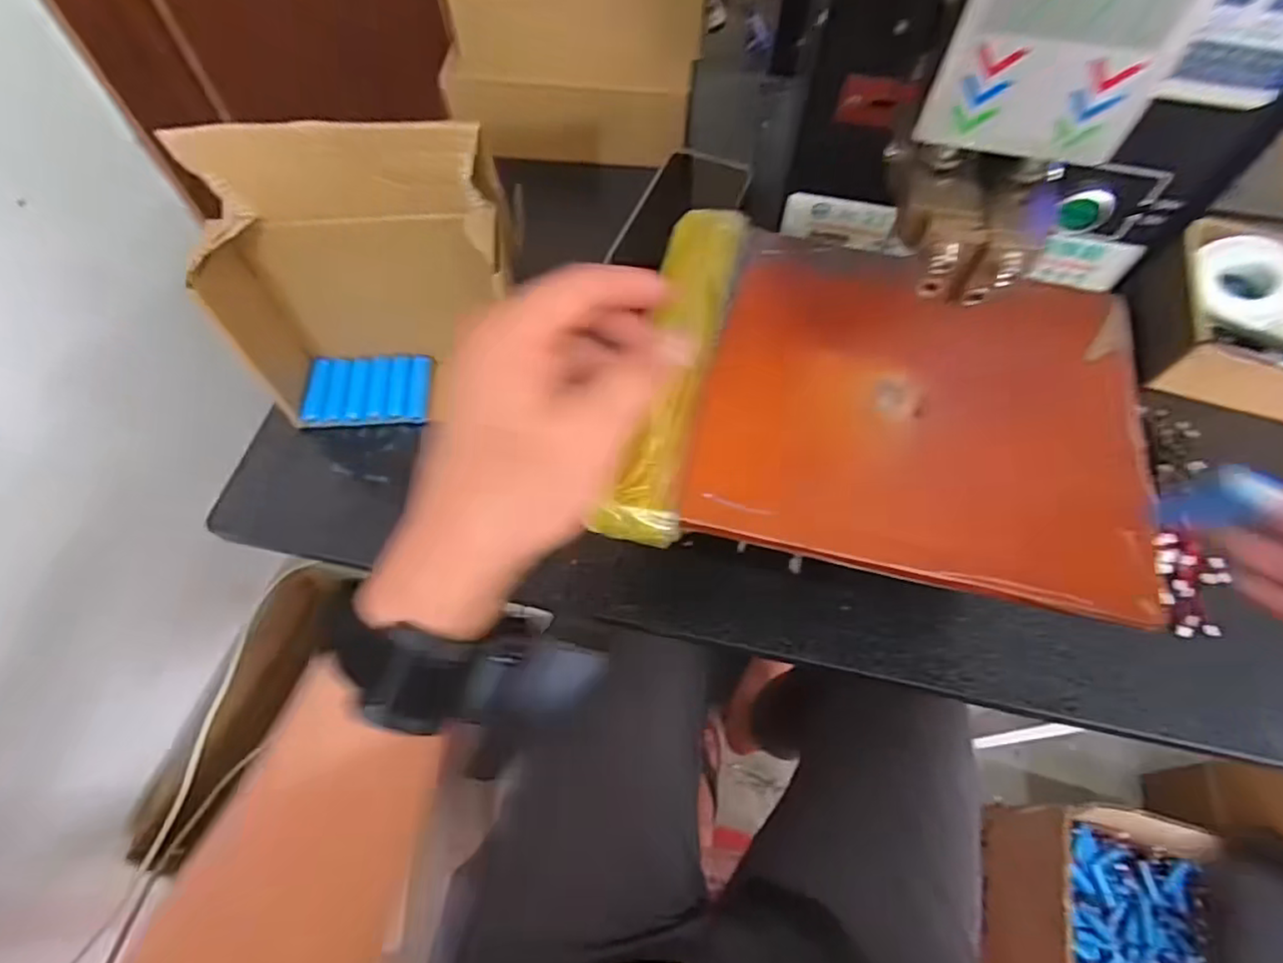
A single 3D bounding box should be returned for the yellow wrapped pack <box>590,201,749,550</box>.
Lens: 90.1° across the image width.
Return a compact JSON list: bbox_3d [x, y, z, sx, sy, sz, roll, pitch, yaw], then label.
[{"bbox_3d":[0.021,-0.069,0.344,0.041,0.017,0.213,11,65,6],"label":"yellow wrapped pack"}]

